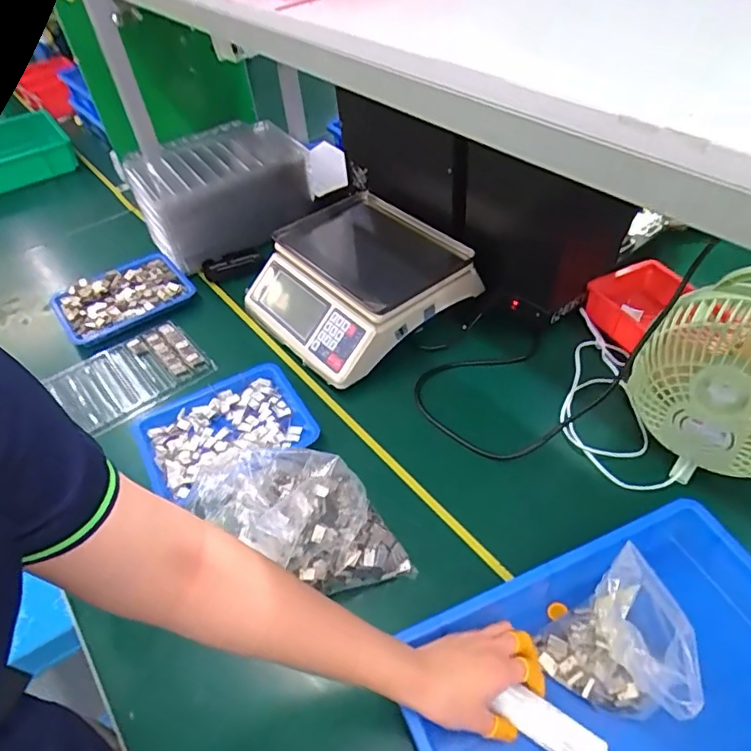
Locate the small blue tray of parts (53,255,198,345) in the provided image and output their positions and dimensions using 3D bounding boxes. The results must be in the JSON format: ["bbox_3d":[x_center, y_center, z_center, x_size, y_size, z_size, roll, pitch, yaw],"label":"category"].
[{"bbox_3d":[-0.455,-0.146,1.012,0.225,0.035,0.165,-28,49,-19],"label":"small blue tray of parts"}]

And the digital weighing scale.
[{"bbox_3d":[-0.047,-0.160,0.925,0.289,0.123,0.340,-32,51,-23],"label":"digital weighing scale"}]

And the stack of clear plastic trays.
[{"bbox_3d":[-0.295,-0.367,1.092,0.322,0.137,0.239,-28,49,-20],"label":"stack of clear plastic trays"}]

